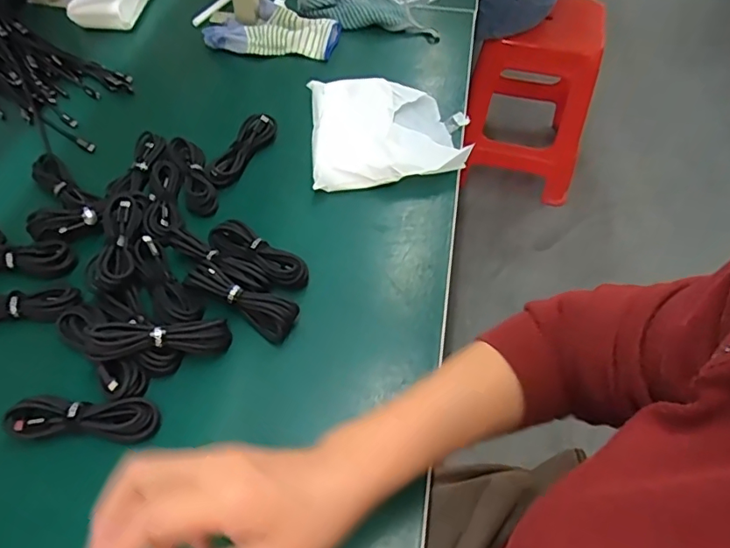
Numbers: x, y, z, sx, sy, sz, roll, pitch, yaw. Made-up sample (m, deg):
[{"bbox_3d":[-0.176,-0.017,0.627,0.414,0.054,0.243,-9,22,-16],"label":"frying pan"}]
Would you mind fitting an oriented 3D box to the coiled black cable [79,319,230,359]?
[{"bbox_3d":[-0.170,0.052,0.428,0.111,0.022,0.029,1,52,-20],"label":"coiled black cable"}]

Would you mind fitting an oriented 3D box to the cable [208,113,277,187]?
[{"bbox_3d":[-0.138,-0.141,0.581,0.033,0.017,0.110,17,55,12],"label":"cable"}]

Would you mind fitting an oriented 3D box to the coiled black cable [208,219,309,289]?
[{"bbox_3d":[-0.101,-0.018,0.497,0.110,0.020,0.034,29,58,19],"label":"coiled black cable"}]

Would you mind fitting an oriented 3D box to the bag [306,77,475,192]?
[{"bbox_3d":[0.028,-0.168,0.606,0.174,0.030,0.174,-2,54,-2],"label":"bag"}]

